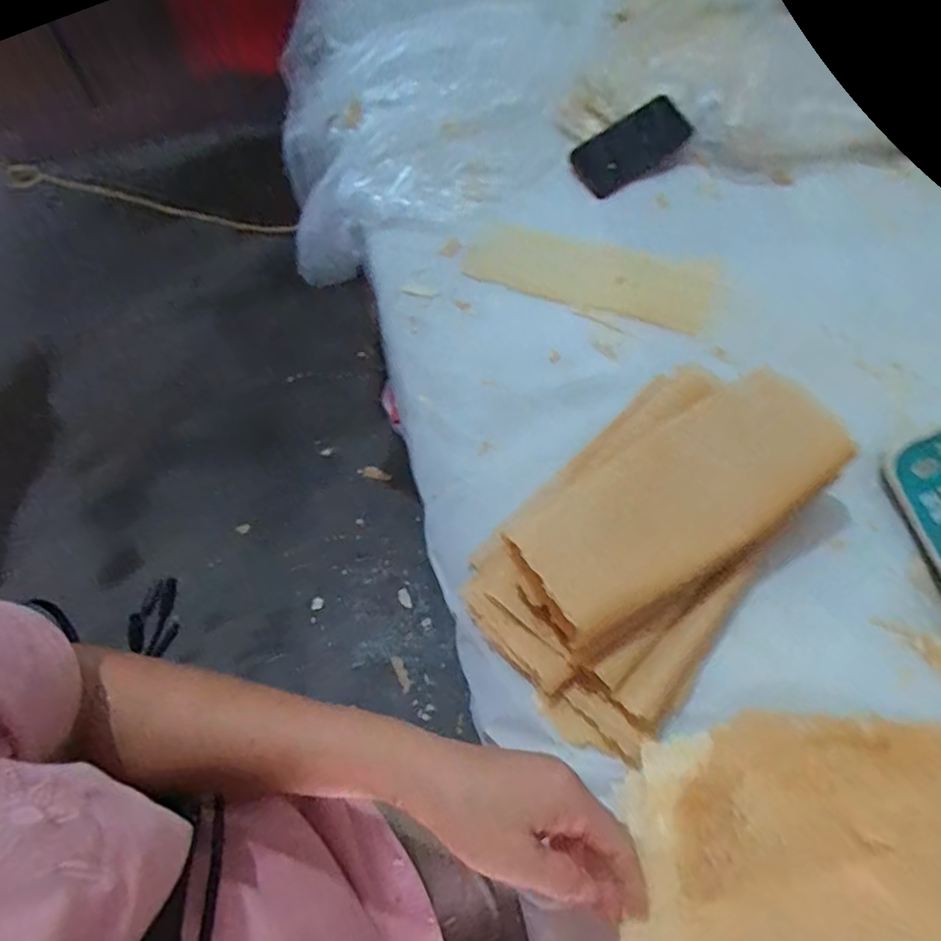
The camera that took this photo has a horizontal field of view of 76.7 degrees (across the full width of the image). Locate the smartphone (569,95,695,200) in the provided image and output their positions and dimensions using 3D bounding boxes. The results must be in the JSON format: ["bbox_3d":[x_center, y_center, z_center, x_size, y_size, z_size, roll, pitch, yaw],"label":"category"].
[{"bbox_3d":[0.219,-0.432,0.791,0.172,0.015,0.090,-30,77,-7],"label":"smartphone"}]

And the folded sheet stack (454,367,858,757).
[{"bbox_3d":[0.156,0.048,0.503,0.324,0.092,0.187,-42,68,-17],"label":"folded sheet stack"}]

